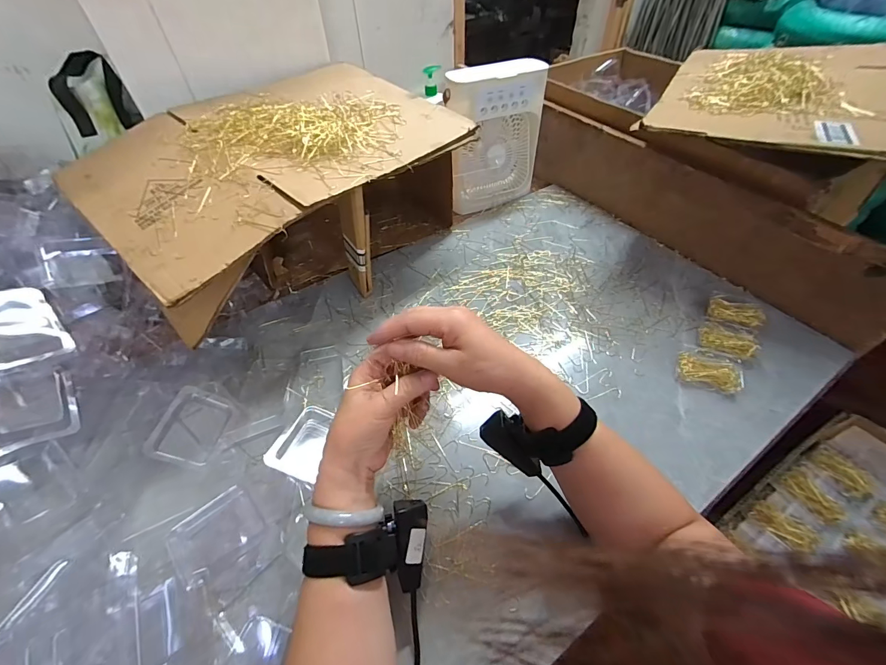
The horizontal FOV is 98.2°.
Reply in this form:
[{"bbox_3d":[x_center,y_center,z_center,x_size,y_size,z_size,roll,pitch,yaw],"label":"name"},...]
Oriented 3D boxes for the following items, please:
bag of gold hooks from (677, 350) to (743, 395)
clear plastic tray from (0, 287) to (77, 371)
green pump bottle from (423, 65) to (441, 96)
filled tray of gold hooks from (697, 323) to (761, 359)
[{"bbox_3d":[0.366,0.052,0.526,0.078,0.017,0.056,16,52,15],"label":"bag of gold hooks"},{"bbox_3d":[-0.468,-0.006,0.419,0.016,0.085,0.078,-21,7,28],"label":"clear plastic tray"},{"bbox_3d":[-0.027,-0.619,0.944,0.039,0.058,0.030,-2,47,-2],"label":"green pump bottle"},{"bbox_3d":[0.417,0.010,0.558,0.078,0.012,0.055,14,51,14],"label":"filled tray of gold hooks"}]

